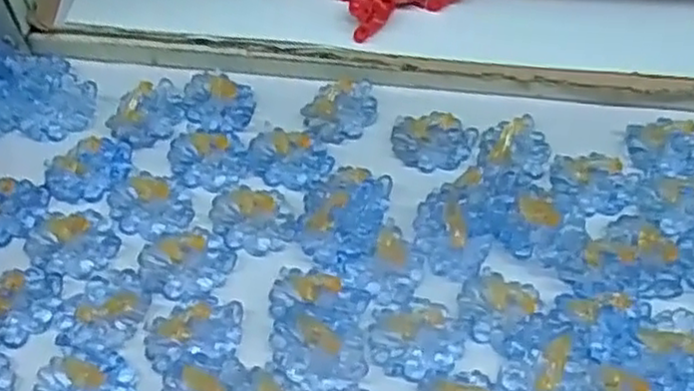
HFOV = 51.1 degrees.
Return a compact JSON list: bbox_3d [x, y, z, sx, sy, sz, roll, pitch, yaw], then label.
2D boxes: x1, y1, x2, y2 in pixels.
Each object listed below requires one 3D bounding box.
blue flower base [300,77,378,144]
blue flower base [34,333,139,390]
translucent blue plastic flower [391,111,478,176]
[{"bbox_3d":[-0.002,-0.040,0.333,0.035,0.013,0.029,-7,69,-15],"label":"blue flower base"},{"bbox_3d":[-0.095,0.069,0.265,0.037,0.004,0.031,18,60,10],"label":"blue flower base"},{"bbox_3d":[0.038,-0.025,0.328,0.036,0.006,0.029,21,61,11],"label":"translucent blue plastic flower"}]

